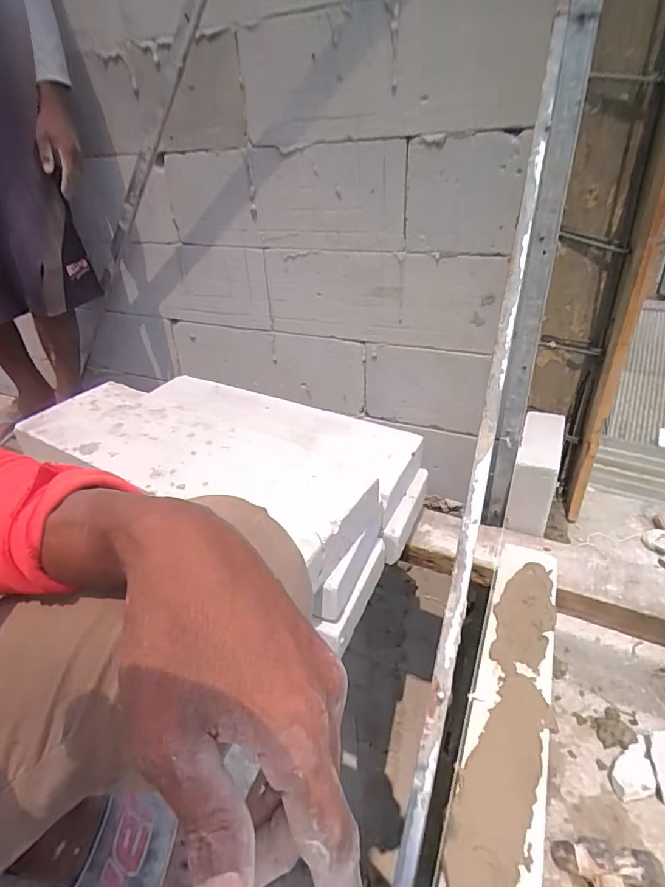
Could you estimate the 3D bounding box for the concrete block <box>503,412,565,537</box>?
[{"bbox_3d":[0.416,0.056,0.961,0.081,0.165,0.213,12,34,23],"label":"concrete block"}]

